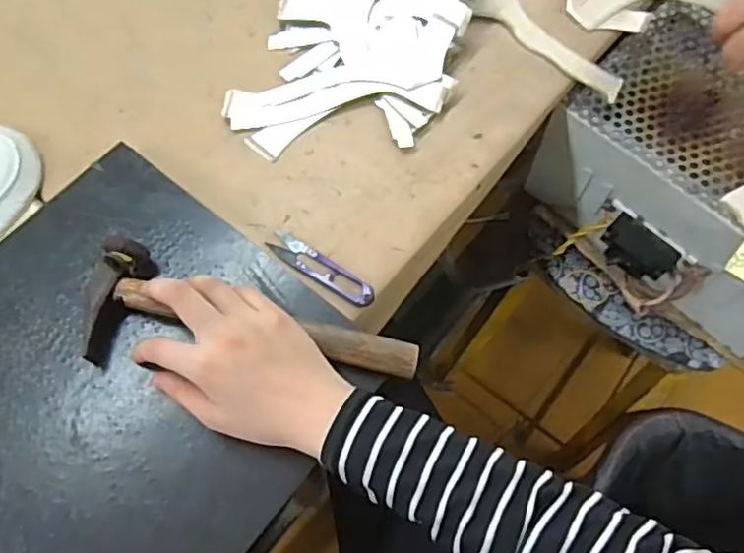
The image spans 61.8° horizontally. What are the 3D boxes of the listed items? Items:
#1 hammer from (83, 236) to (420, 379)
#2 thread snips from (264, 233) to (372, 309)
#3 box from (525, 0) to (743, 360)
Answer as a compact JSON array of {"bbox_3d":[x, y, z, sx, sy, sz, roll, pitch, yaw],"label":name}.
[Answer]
[{"bbox_3d":[-0.093,0.037,0.437,0.251,0.031,0.082,13,66,6],"label":"hammer"},{"bbox_3d":[-0.042,-0.005,0.500,0.099,0.011,0.023,35,69,13],"label":"thread snips"},{"bbox_3d":[0.339,-0.096,0.649,0.224,0.158,0.290,-36,72,-15],"label":"box"}]

